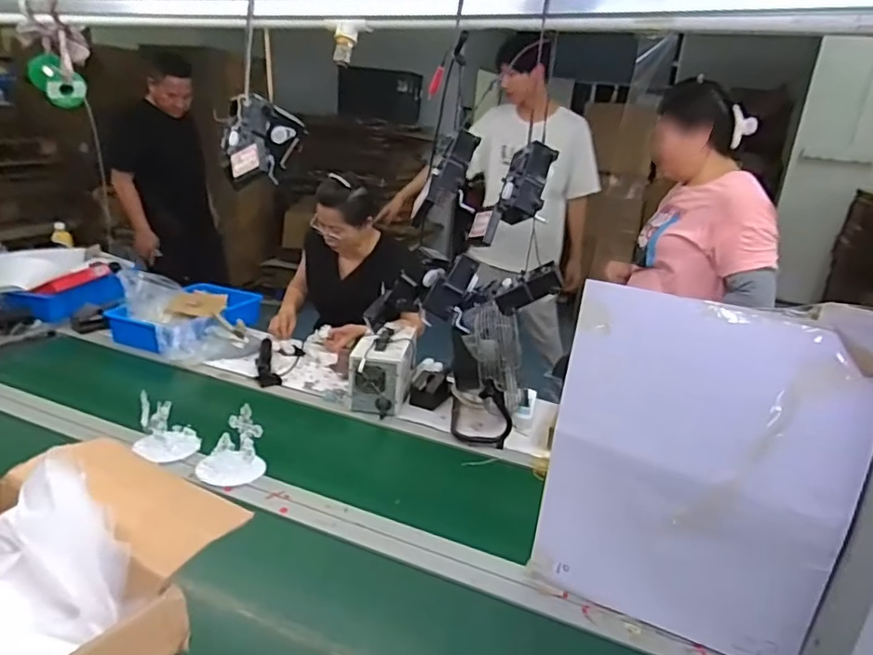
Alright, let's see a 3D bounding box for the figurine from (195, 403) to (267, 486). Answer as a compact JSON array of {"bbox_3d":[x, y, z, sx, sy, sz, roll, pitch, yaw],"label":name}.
[{"bbox_3d":[-0.413,0.238,1.164,0.132,0.103,0.124,-3,22,-20],"label":"figurine"}]

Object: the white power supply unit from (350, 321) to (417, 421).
[{"bbox_3d":[-0.137,0.099,1.526,0.135,0.148,0.249,7,21,8],"label":"white power supply unit"}]

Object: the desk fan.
[{"bbox_3d":[0.121,0.112,1.379,0.164,0.259,0.227,6,21,3],"label":"desk fan"}]

